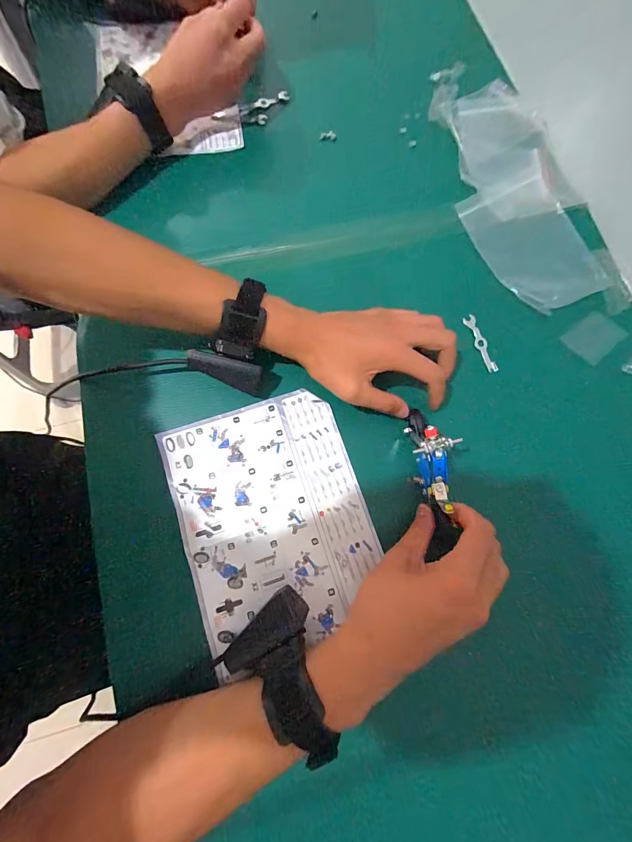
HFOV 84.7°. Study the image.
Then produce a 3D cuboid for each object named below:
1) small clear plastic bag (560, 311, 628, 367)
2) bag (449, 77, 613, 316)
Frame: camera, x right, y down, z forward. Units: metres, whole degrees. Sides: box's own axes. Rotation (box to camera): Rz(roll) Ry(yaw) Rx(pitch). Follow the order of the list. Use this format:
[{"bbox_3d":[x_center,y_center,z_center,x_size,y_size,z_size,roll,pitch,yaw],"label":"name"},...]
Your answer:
[{"bbox_3d":[0.303,-0.092,0.378,0.056,0.005,0.043,-40,80,-10],"label":"small clear plastic bag"},{"bbox_3d":[0.241,-0.280,0.414,0.146,0.018,0.309,-3,76,-2],"label":"bag"}]

